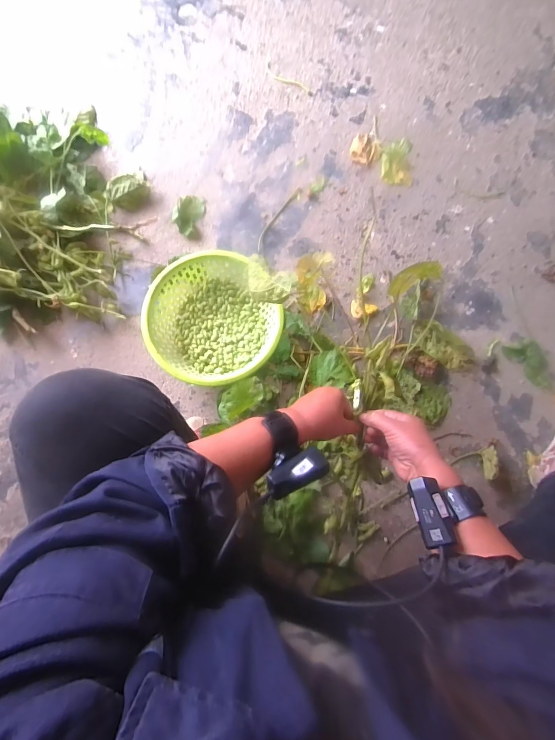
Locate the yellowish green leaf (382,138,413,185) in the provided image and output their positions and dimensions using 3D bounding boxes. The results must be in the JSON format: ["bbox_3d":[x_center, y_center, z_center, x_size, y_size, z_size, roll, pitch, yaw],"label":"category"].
[{"bbox_3d":[0.302,-0.530,0.914,0.078,0.018,0.129,4,78,0],"label":"yellowish green leaf"}]

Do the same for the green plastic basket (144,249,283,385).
[{"bbox_3d":[-0.134,-0.097,0.778,0.270,0.100,0.276,0,78,-1],"label":"green plastic basket"}]

